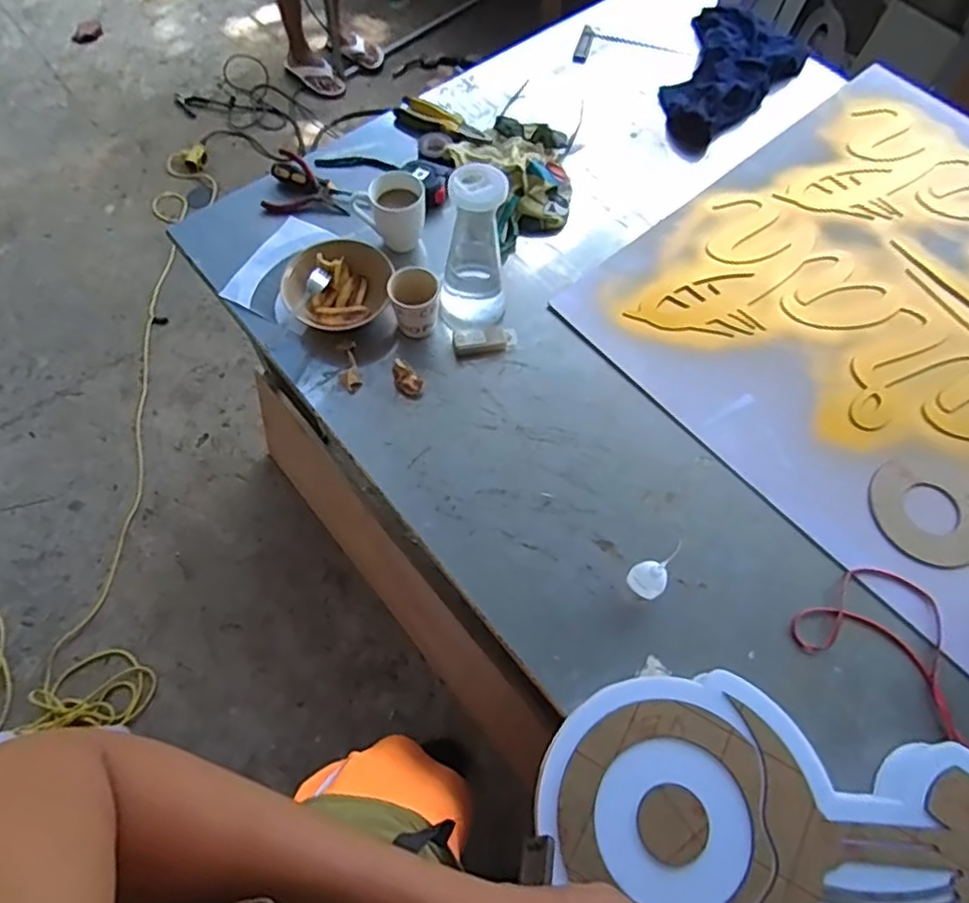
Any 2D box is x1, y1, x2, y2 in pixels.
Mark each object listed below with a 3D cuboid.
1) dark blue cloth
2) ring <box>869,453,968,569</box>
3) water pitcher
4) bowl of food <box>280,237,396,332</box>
[{"bbox_3d":[0.478,-0.722,1.228,0.219,0.062,0.395,21,66,10],"label":"dark blue cloth"},{"bbox_3d":[0.607,0.076,0.868,0.148,0.011,0.159,-2,61,4],"label":"ring"},{"bbox_3d":[-0.017,-0.276,0.905,0.095,0.242,0.093,2,65,1],"label":"water pitcher"},{"bbox_3d":[-0.221,-0.252,0.985,0.168,0.057,0.159,-22,67,-10],"label":"bowl of food"}]

